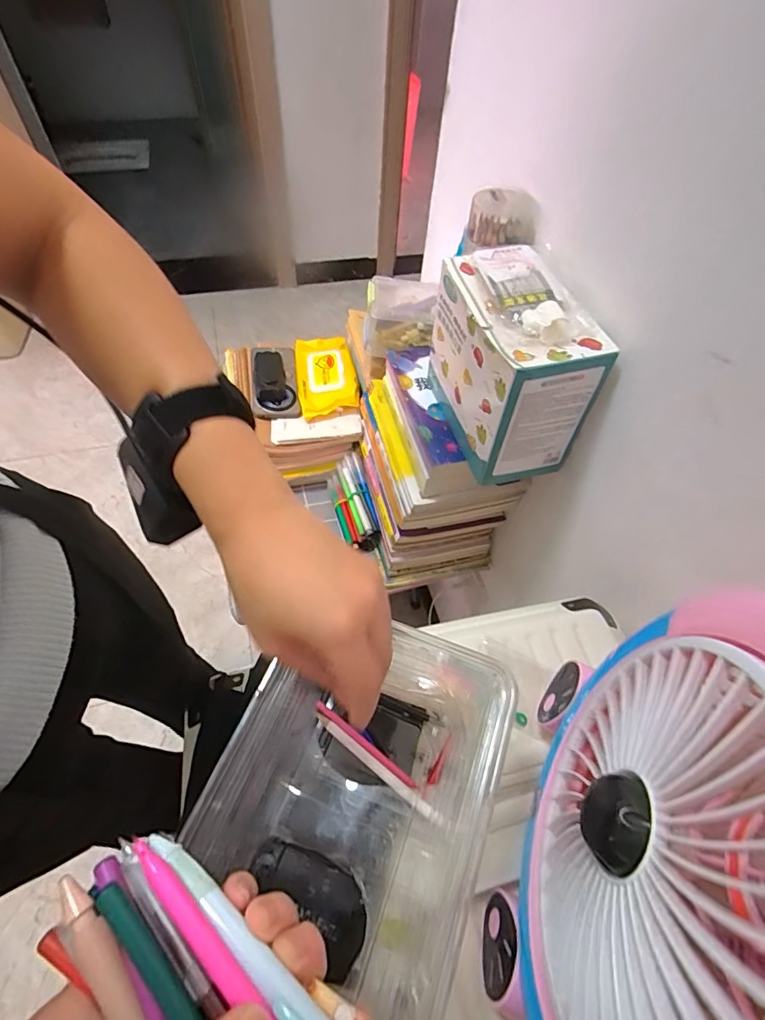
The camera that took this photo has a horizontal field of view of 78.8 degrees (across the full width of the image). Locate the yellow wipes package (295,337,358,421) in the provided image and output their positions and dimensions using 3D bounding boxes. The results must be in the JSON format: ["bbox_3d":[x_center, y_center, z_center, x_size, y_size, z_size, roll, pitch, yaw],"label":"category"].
[{"bbox_3d":[-0.103,-0.245,0.837,0.099,0.033,0.177,-7,57,-8],"label":"yellow wipes package"}]

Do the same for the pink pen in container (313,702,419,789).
[{"bbox_3d":[-0.012,0.165,0.329,0.086,0.004,0.006,34,60,15],"label":"pink pen in container"}]

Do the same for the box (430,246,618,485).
[{"bbox_3d":[0.132,-0.158,0.500,0.099,0.169,0.187,-12,58,-12],"label":"box"}]

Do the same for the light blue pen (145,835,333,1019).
[{"bbox_3d":[-0.055,0.162,0.176,0.102,0.008,0.011,29,59,26],"label":"light blue pen"}]

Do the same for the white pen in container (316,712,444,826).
[{"bbox_3d":[-0.004,0.176,0.320,0.105,0.005,0.008,34,61,18],"label":"white pen in container"}]

